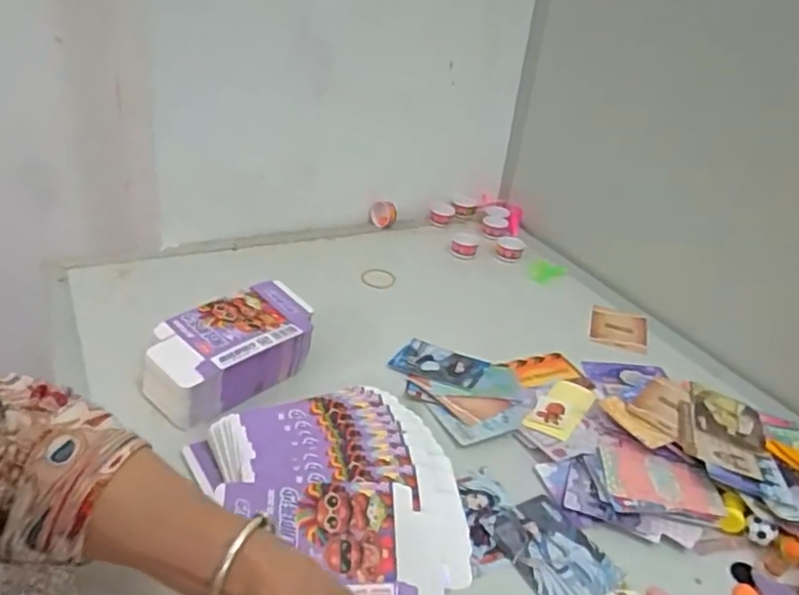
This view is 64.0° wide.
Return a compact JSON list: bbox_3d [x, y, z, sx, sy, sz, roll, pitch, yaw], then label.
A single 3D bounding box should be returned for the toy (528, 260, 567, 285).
[{"bbox_3d":[0.190,-0.032,0.823,0.046,0.018,0.037,14,31,11],"label":"toy"}]

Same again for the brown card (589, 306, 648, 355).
[{"bbox_3d":[0.254,0.038,0.736,0.065,0.008,0.080,12,31,11],"label":"brown card"}]

